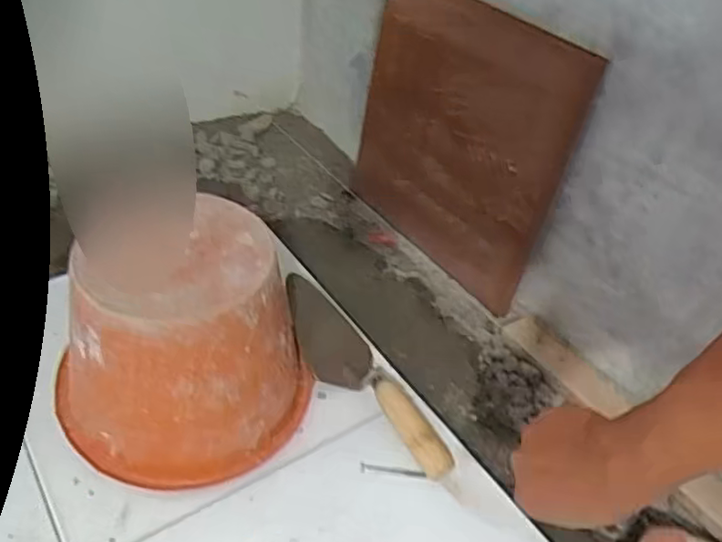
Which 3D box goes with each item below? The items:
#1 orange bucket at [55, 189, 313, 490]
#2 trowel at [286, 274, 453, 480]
[{"bbox_3d":[-0.171,0.074,0.665,0.219,0.204,0.208,0,42,-8],"label":"orange bucket"},{"bbox_3d":[-0.007,0.119,0.760,0.097,0.049,0.309,-14,45,-22],"label":"trowel"}]

